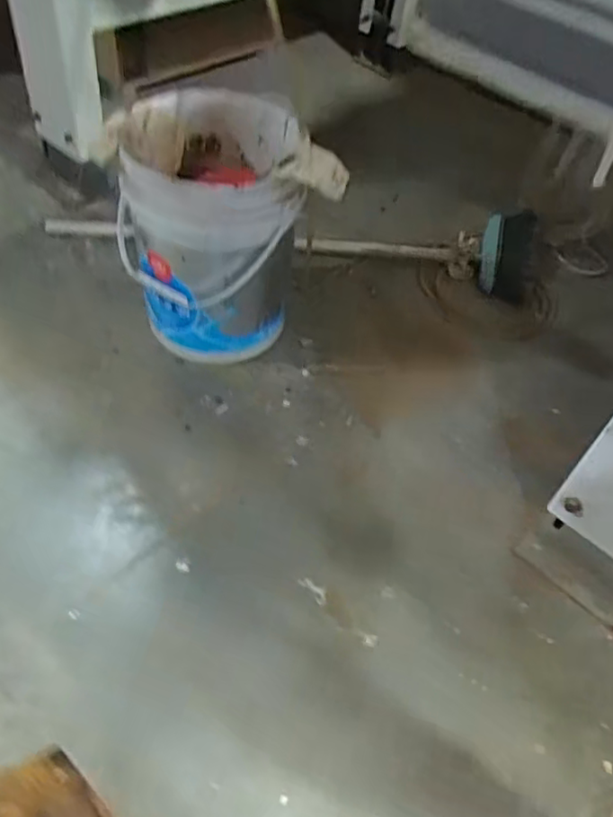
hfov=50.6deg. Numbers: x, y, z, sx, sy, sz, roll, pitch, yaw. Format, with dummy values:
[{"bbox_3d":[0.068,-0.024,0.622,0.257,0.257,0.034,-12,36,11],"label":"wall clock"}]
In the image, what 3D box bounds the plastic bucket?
[{"bbox_3d":[-0.167,-0.316,1.141,0.258,0.336,0.296,4,51,-2],"label":"plastic bucket"}]

